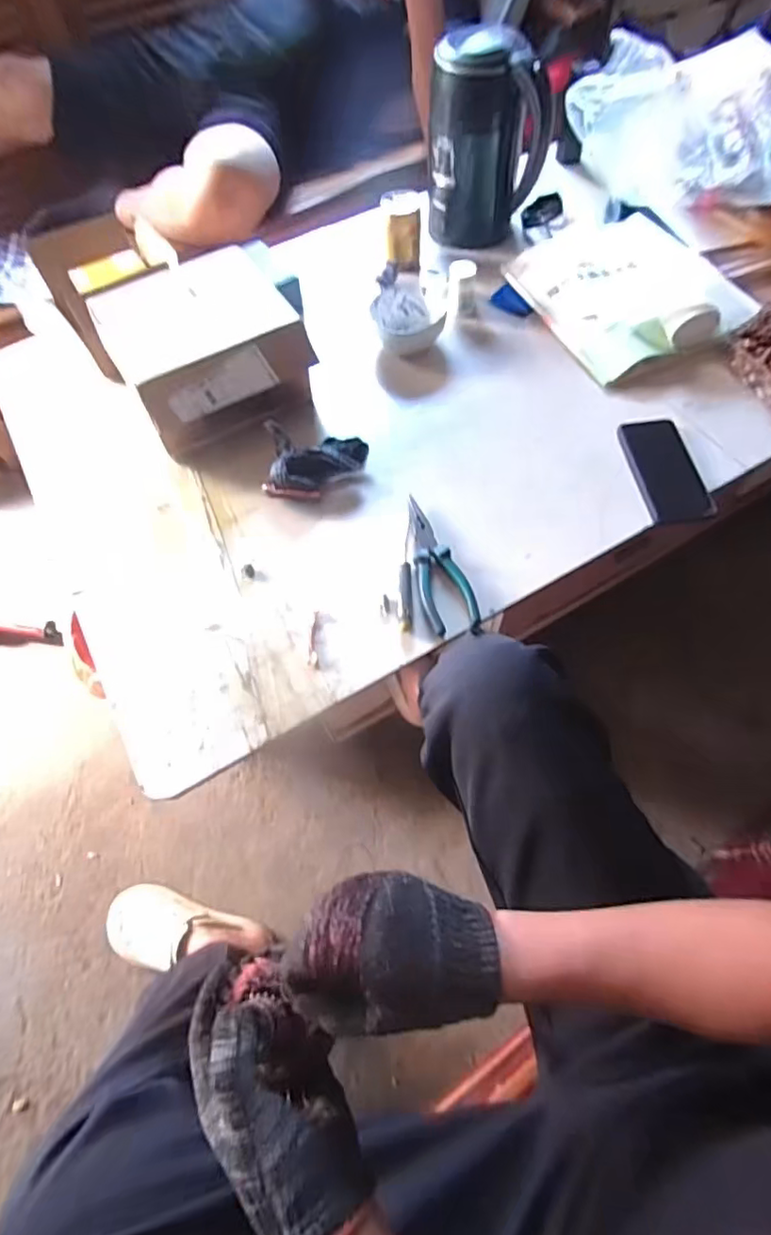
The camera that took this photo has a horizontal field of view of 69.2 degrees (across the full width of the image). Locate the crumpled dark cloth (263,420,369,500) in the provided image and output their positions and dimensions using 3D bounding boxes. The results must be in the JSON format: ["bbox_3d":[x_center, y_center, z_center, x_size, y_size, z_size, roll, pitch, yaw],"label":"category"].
[{"bbox_3d":[-0.089,-0.199,0.706,0.135,0.065,0.088,-8,62,-1],"label":"crumpled dark cloth"}]

